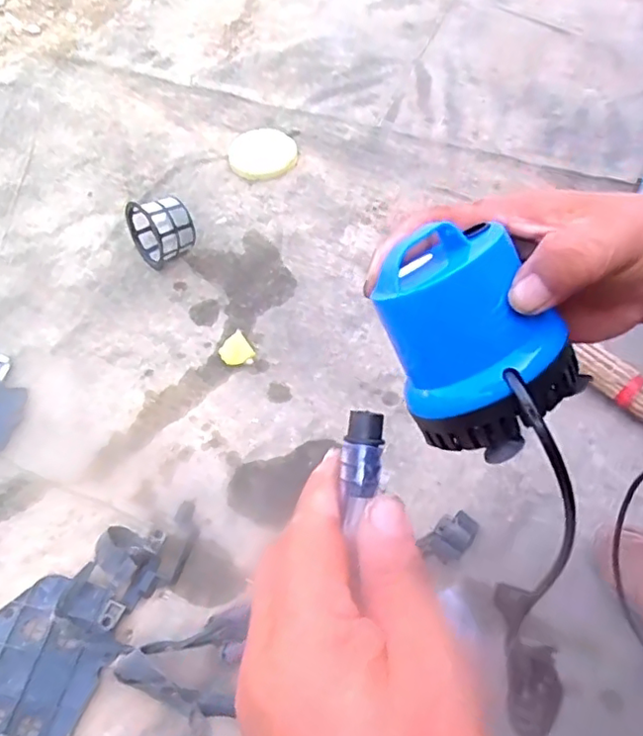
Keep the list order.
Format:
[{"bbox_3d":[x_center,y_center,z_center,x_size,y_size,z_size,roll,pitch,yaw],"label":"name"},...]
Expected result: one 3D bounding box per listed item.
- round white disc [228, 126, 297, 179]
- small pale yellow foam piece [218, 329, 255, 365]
[{"bbox_3d":[-0.118,-0.433,1.192,0.135,0.017,0.133,-2,56,3],"label":"round white disc"},{"bbox_3d":[-0.131,-0.027,0.920,0.047,0.018,0.050,-39,63,-20],"label":"small pale yellow foam piece"}]

